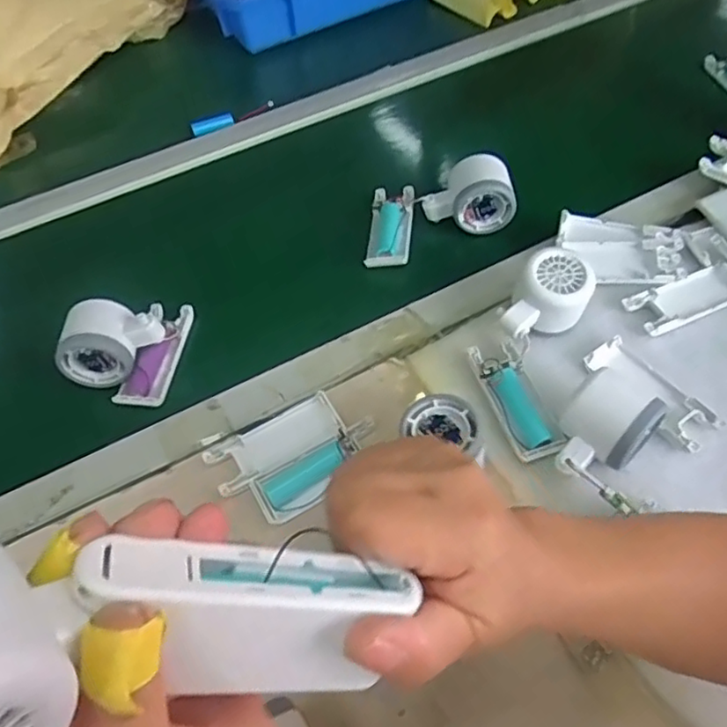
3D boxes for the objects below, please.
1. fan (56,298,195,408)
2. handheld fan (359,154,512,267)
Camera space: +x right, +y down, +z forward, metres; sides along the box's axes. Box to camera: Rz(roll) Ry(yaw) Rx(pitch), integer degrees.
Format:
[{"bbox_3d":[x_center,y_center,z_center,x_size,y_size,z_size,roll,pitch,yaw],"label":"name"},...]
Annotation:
[{"bbox_3d":[-0.203,-0.023,0.535,0.078,0.049,0.101,7,55,10],"label":"fan"},{"bbox_3d":[0.068,-0.151,0.613,0.148,0.057,0.095,-21,56,6],"label":"handheld fan"}]

